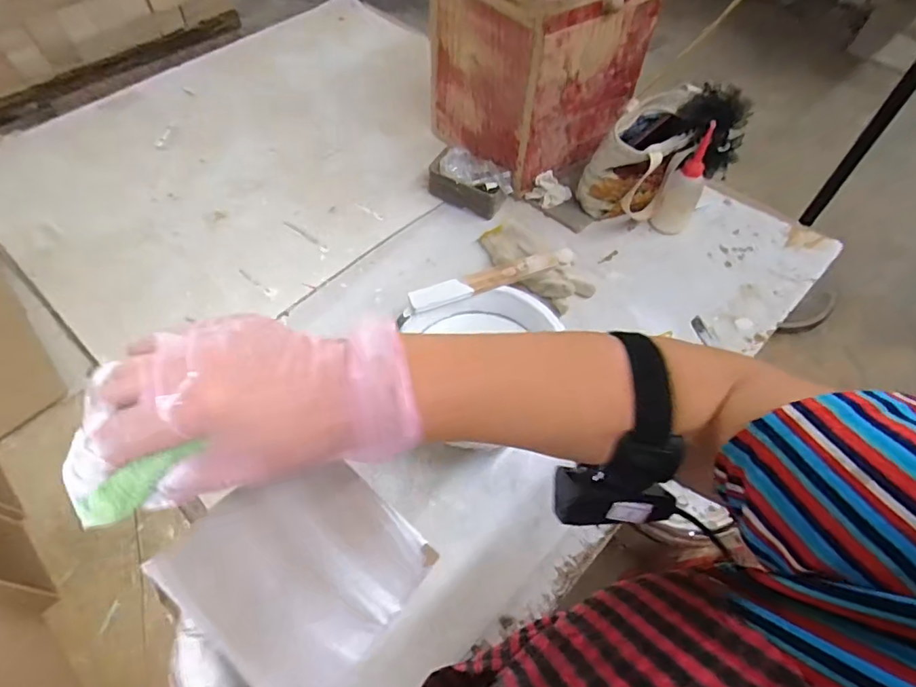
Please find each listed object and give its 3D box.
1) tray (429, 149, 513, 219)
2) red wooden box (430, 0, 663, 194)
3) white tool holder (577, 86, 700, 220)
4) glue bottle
[{"bbox_3d":[0.022,-0.265,0.870,0.138,0.071,0.059,24,58,14],"label":"tray"},{"bbox_3d":[0.128,-0.465,0.864,0.267,0.316,0.277,-33,69,-17],"label":"red wooden box"},{"bbox_3d":[0.284,-0.280,0.831,0.147,0.169,0.097,-35,69,-17],"label":"white tool holder"},{"bbox_3d":[0.347,-0.243,0.811,0.059,0.164,0.049,-8,56,-7],"label":"glue bottle"}]

